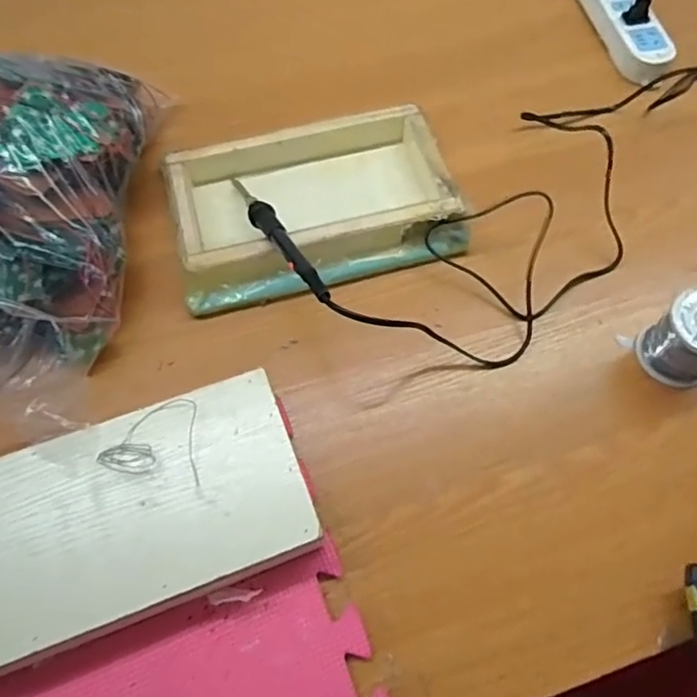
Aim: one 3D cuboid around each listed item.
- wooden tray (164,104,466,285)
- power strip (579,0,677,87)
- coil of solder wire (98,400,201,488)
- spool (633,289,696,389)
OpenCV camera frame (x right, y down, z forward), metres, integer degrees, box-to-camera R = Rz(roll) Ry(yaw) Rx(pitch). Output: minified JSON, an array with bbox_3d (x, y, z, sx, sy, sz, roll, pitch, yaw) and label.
[{"bbox_3d":[-0.034,-0.145,0.541,0.246,0.039,0.142,-16,67,-7],"label":"wooden tray"},{"bbox_3d":[0.307,-0.383,0.657,0.055,0.034,0.193,-14,67,-6],"label":"power strip"},{"bbox_3d":[-0.135,0.062,0.415,0.070,0.007,0.057,11,67,5],"label":"coil of solder wire"},{"bbox_3d":[0.282,-0.009,0.477,0.059,0.068,0.063,0,66,0],"label":"spool"}]

